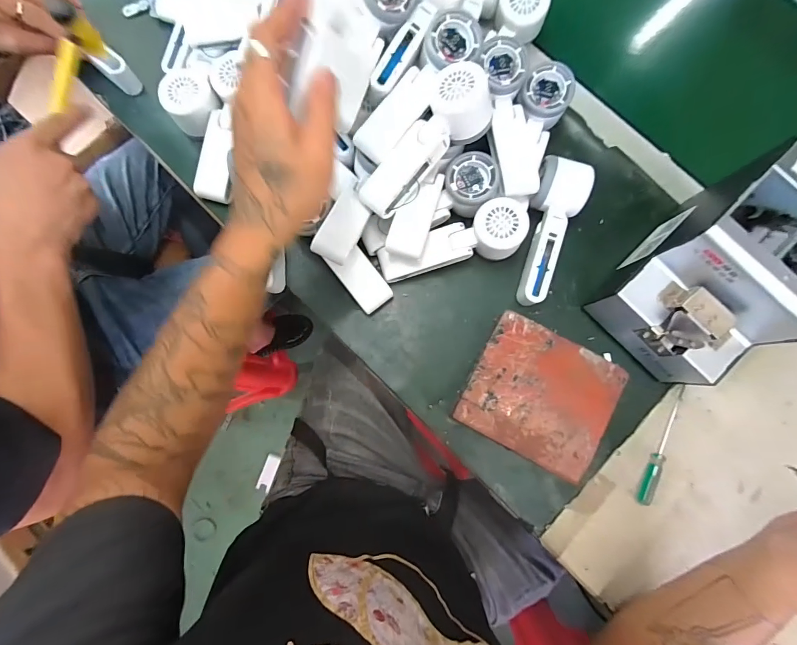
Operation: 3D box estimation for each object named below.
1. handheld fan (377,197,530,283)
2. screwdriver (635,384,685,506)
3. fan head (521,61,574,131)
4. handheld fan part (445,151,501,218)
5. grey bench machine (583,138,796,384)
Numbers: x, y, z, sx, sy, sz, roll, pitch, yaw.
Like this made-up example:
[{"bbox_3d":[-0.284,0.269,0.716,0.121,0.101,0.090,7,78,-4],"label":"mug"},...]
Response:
[{"bbox_3d":[0.062,-0.086,0.442,0.168,0.045,0.057,-18,82,10],"label":"handheld fan"},{"bbox_3d":[0.292,0.134,0.426,0.017,0.011,0.137,25,82,3],"label":"screwdriver"},{"bbox_3d":[0.171,-0.263,0.449,0.056,0.035,0.056,0,81,0],"label":"fan head"},{"bbox_3d":[0.083,-0.157,0.437,0.059,0.036,0.059,-33,85,11],"label":"handheld fan part"},{"bbox_3d":[0.314,-0.041,0.383,0.168,0.152,0.124,-43,84,-6],"label":"grey bench machine"}]

